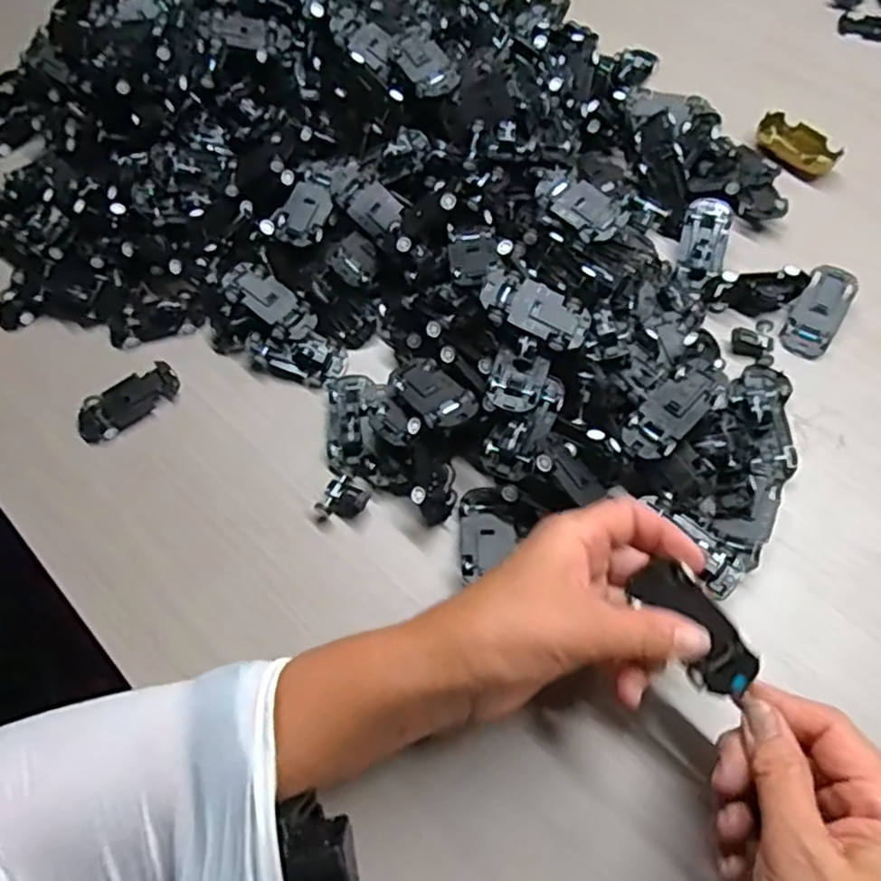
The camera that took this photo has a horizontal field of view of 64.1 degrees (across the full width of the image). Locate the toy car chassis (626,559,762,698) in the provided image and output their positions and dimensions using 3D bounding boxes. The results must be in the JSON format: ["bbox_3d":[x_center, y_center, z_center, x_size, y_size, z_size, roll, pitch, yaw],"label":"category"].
[{"bbox_3d":[0.112,0.083,0.313,0.029,0.014,0.061,-40,83,9],"label":"toy car chassis"}]

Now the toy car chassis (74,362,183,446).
[{"bbox_3d":[-0.199,-0.025,0.446,0.067,0.011,0.029,-30,65,-12],"label":"toy car chassis"}]

